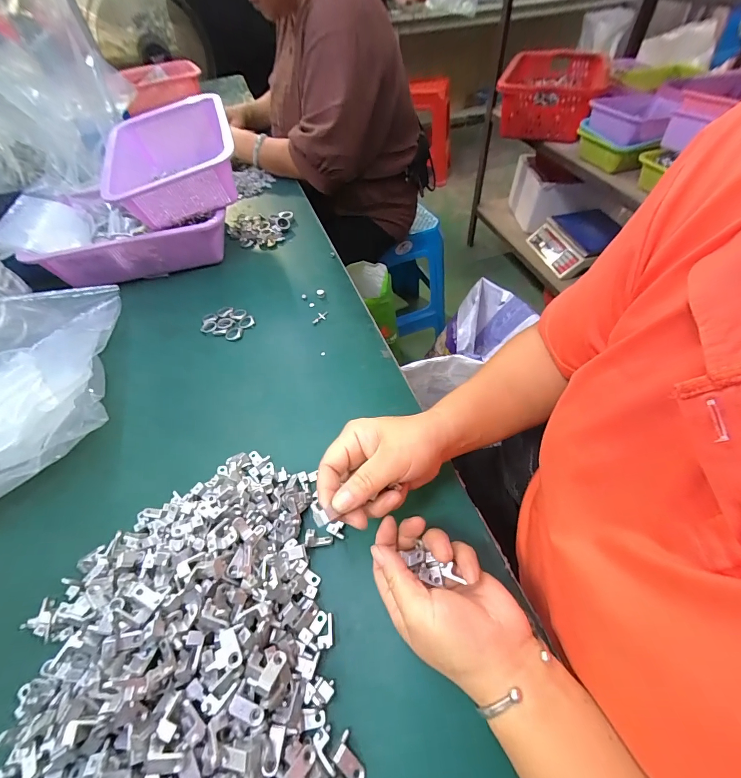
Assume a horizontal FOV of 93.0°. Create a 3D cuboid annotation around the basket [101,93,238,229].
[{"bbox_3d":[-0.312,-0.358,0.569,0.180,0.116,0.248,-16,54,-8],"label":"basket"}]

